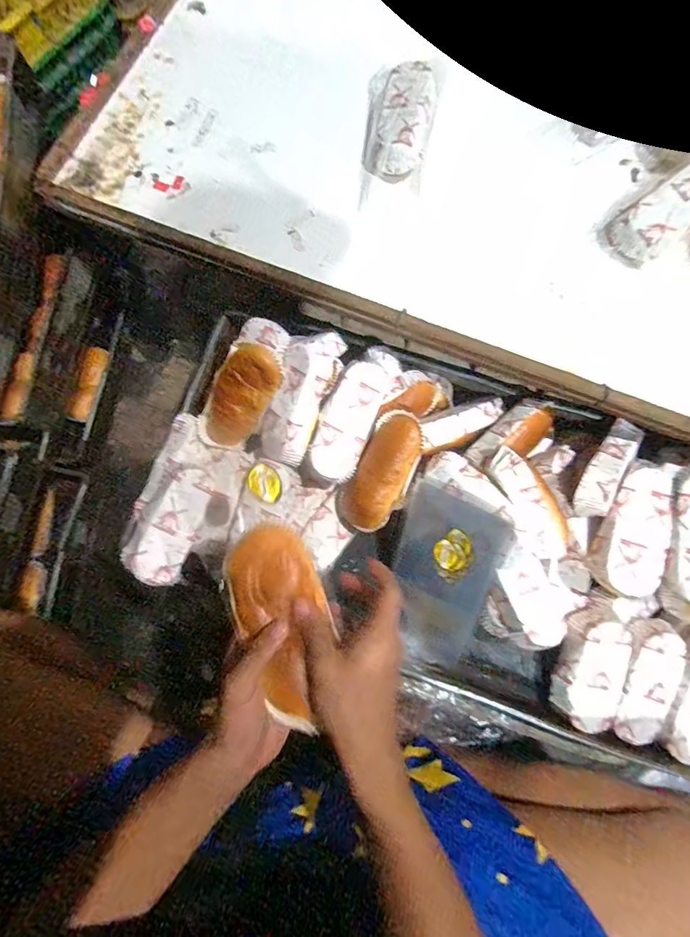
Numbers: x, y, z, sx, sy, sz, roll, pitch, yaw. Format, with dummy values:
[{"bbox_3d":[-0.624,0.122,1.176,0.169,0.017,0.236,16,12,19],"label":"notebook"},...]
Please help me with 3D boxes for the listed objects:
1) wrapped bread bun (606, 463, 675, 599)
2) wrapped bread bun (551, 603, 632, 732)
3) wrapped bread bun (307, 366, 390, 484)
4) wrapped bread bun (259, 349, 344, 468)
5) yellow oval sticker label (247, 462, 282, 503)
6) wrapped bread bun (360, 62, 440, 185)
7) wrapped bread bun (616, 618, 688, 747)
[{"bbox_3d":[0.320,0.069,0.469,0.056,0.052,0.143,9,79,3],"label":"wrapped bread bun"},{"bbox_3d":[0.286,0.235,0.491,0.067,0.043,0.141,5,93,3],"label":"wrapped bread bun"},{"bbox_3d":[0.005,-0.056,0.497,0.057,0.035,0.139,24,95,6],"label":"wrapped bread bun"},{"bbox_3d":[-0.059,-0.078,0.504,0.068,0.045,0.144,26,105,6],"label":"wrapped bread bun"},{"bbox_3d":[-0.068,0.012,0.357,0.029,0.008,0.030,33,49,-10],"label":"yellow oval sticker label"},{"bbox_3d":[0.069,-0.435,0.520,0.086,0.044,0.176,4,79,2],"label":"wrapped bread bun"},{"bbox_3d":[0.348,0.248,0.485,0.059,0.038,0.137,10,94,3],"label":"wrapped bread bun"}]

